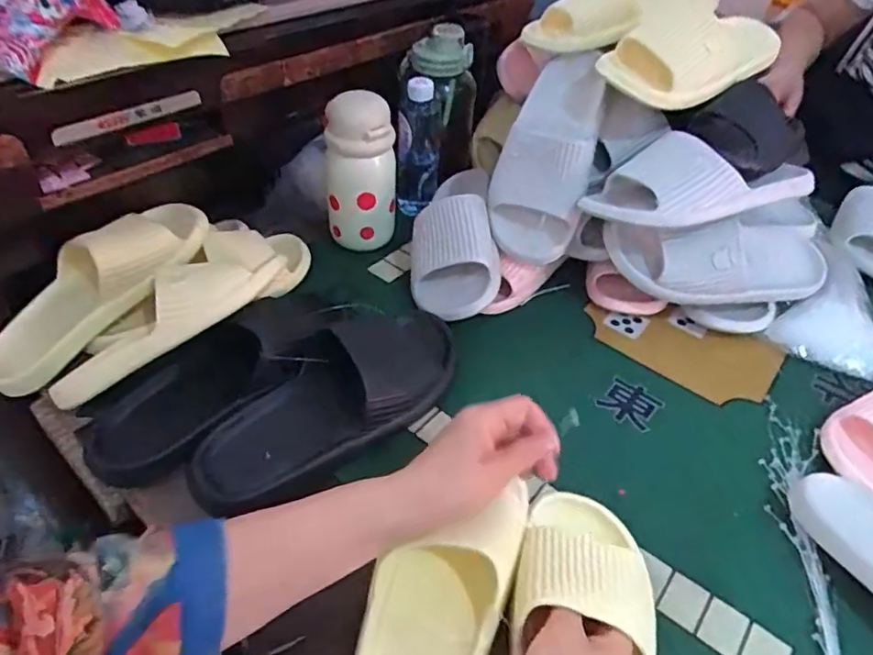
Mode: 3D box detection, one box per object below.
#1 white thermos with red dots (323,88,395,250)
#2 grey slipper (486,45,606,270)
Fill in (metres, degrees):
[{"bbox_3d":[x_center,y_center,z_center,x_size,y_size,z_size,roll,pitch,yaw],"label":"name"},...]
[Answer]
[{"bbox_3d":[-0.091,-0.185,0.702,0.082,0.172,0.067,-4,45,-11],"label":"white thermos with red dots"},{"bbox_3d":[0.129,-0.210,0.676,0.105,0.067,0.265,15,73,8],"label":"grey slipper"}]

